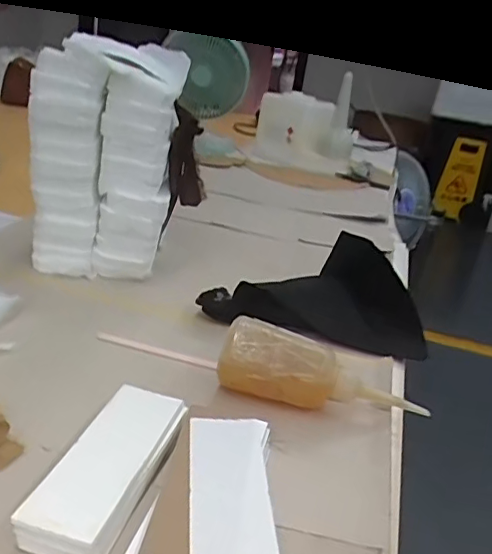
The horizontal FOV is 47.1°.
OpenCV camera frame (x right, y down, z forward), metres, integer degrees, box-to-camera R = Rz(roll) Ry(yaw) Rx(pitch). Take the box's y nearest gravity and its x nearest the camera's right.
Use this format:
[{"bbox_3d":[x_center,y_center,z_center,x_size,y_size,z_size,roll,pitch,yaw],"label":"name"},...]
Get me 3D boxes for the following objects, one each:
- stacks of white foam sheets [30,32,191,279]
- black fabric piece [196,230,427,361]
[{"bbox_3d":[-0.160,-0.124,0.647,0.152,0.256,0.112,5,22,-6],"label":"stacks of white foam sheets"},{"bbox_3d":[0.081,0.014,0.633,0.244,0.077,0.106,12,23,5],"label":"black fabric piece"}]

